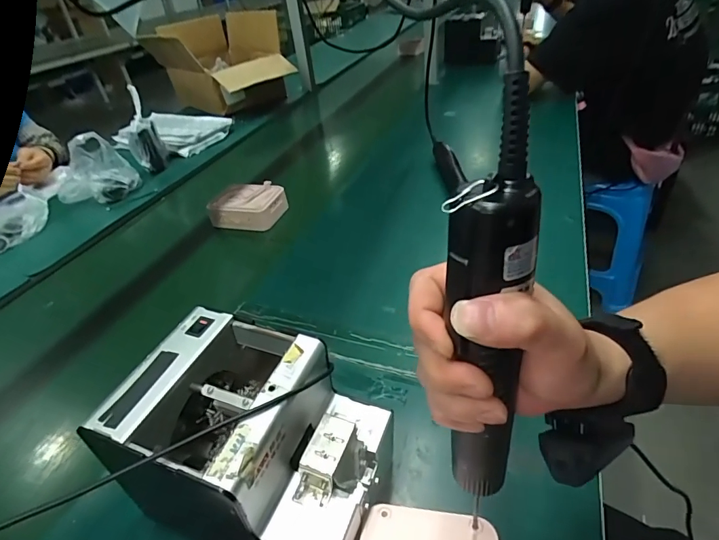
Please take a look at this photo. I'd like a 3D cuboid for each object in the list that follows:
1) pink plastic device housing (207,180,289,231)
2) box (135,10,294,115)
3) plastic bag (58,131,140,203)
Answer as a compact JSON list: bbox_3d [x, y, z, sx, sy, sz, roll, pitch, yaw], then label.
[{"bbox_3d":[-0.208,-0.121,0.798,0.121,0.051,0.090,6,39,18],"label":"pink plastic device housing"},{"bbox_3d":[-0.479,-0.713,1.441,0.390,0.218,0.523,-23,39,-19],"label":"box"},{"bbox_3d":[-0.597,-0.229,0.949,0.162,0.114,0.172,-23,39,-19],"label":"plastic bag"}]

